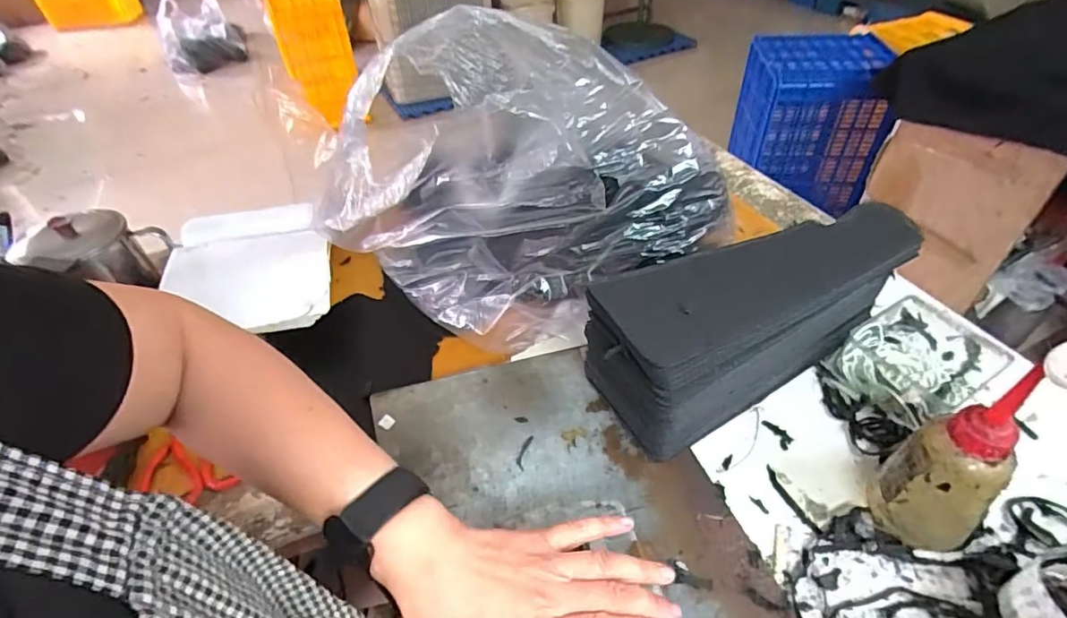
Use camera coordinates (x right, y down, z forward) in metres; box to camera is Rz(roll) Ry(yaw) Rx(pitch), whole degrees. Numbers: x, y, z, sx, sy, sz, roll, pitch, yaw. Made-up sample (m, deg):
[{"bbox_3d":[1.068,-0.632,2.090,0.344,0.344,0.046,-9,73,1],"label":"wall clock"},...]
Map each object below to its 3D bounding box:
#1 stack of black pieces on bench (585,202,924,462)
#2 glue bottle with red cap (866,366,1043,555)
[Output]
[{"bbox_3d":[0.190,0.012,0.479,0.283,0.131,0.107,-23,48,-18],"label":"stack of black pieces on bench"},{"bbox_3d":[0.293,0.110,0.364,0.060,0.143,0.067,-24,48,-19],"label":"glue bottle with red cap"}]

